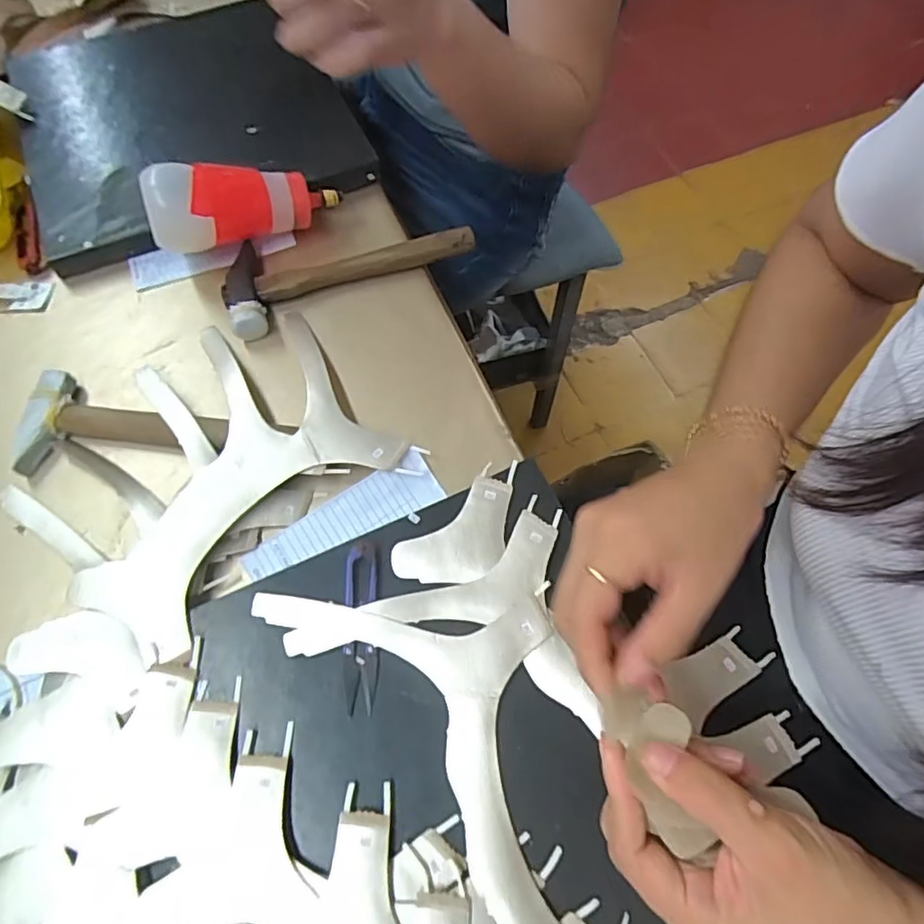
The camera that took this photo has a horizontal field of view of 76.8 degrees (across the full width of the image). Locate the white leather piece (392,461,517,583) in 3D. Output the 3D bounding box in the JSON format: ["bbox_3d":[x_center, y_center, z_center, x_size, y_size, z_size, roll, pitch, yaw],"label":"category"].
[{"bbox_3d":[0.006,0.048,0.390,0.103,0.005,0.052,-41,72,-13],"label":"white leather piece"}]

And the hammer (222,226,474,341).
[{"bbox_3d":[-0.105,-0.181,0.509,0.214,0.024,0.089,-25,67,-11],"label":"hammer"}]

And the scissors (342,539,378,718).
[{"bbox_3d":[-0.063,0.099,0.361,0.021,0.005,0.099,-3,65,-1],"label":"scissors"}]

